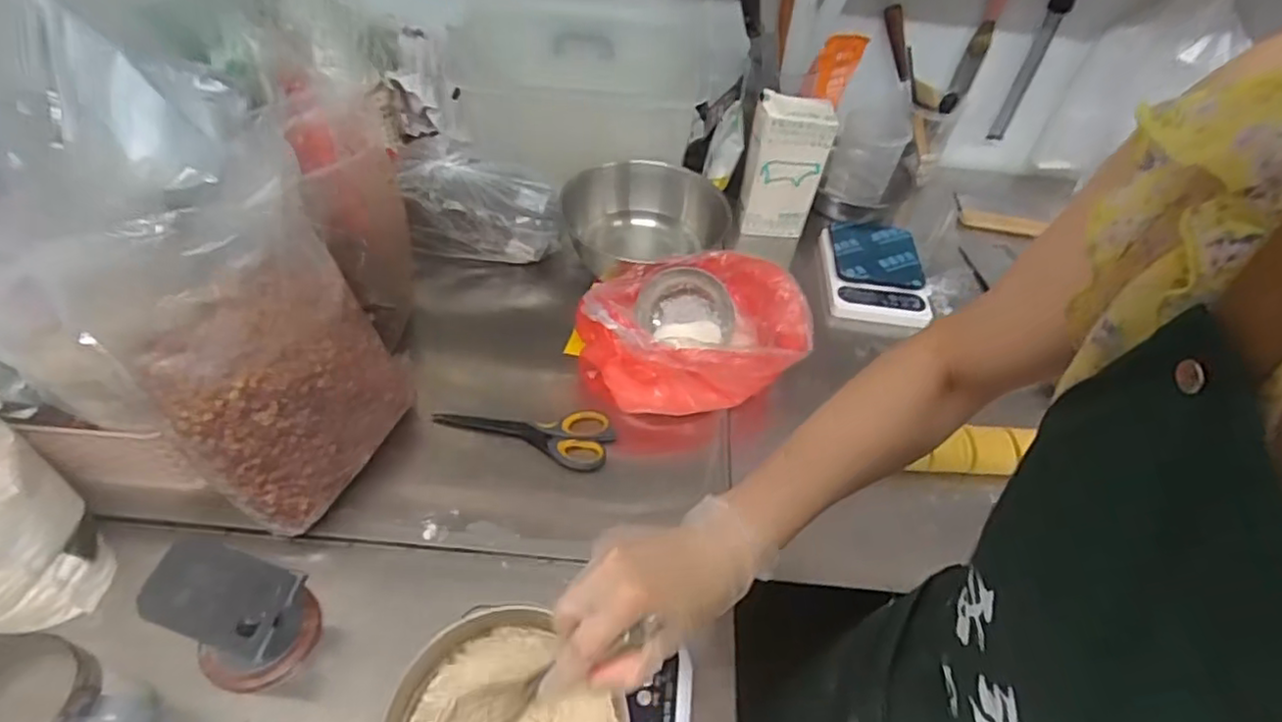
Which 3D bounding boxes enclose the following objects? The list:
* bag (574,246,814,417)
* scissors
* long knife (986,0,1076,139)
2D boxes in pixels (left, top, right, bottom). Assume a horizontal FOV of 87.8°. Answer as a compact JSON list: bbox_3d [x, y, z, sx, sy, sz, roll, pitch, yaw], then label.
[{"bbox_3d":[0.058,-0.035,0.772,0.245,0.110,0.153,-2,49,-8],"label":"bag"},{"bbox_3d":[-0.127,0.067,0.738,0.194,0.020,0.070,16,49,8],"label":"scissors"},{"bbox_3d":[0.603,-0.478,1.009,0.032,0.303,0.027,26,51,16],"label":"long knife"}]

